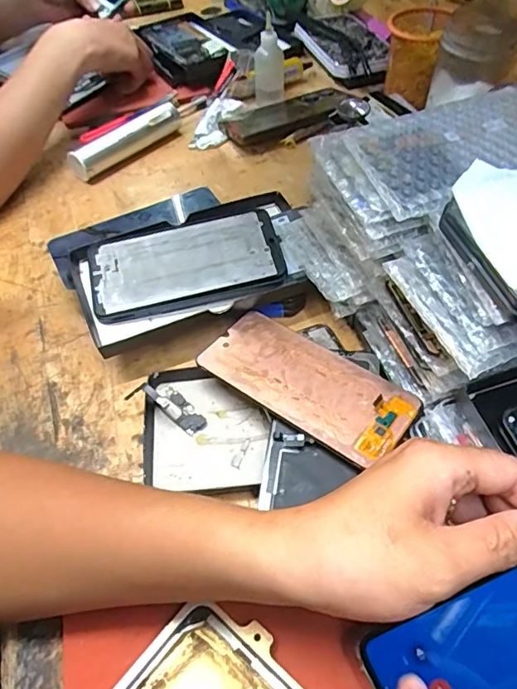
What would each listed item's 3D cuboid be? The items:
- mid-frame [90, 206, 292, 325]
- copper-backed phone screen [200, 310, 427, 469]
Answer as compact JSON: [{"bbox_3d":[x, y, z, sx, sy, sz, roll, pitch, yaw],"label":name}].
[{"bbox_3d":[-0.060,-0.067,0.423,0.156,0.007,0.085,-14,67,-5],"label":"mid-frame"},{"bbox_3d":[0.033,0.027,0.358,0.148,0.004,0.069,29,56,24],"label":"copper-backed phone screen"}]

